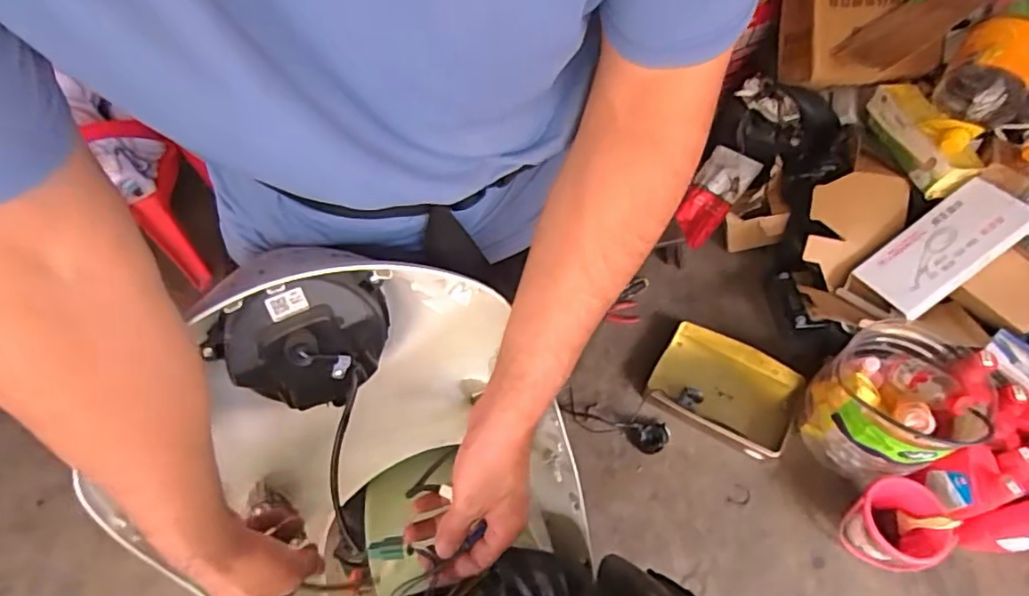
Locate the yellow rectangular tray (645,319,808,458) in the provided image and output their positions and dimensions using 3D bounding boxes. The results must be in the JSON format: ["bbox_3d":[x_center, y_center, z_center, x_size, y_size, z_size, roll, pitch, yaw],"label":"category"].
[{"bbox_3d":[0.475,0.198,1.330,0.296,0.039,0.248,25,60,16],"label":"yellow rectangular tray"}]

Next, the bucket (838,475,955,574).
[{"bbox_3d":[0.727,0.436,1.123,0.146,0.133,0.154,0,57,1],"label":"bucket"}]

